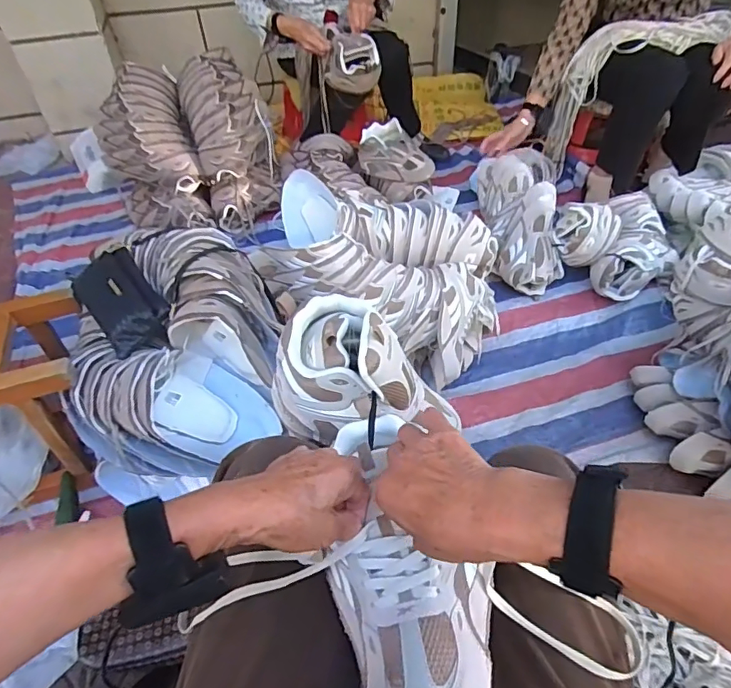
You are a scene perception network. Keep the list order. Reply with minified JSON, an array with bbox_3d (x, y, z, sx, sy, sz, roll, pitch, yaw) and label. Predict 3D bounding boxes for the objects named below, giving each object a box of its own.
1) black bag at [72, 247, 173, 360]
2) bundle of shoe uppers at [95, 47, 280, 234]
[{"bbox_3d":[-0.435,-0.077,0.888,0.115,0.090,0.207,-32,51,-25],"label":"black bag"},{"bbox_3d":[-0.514,-0.584,1.478,0.449,0.383,0.370,-14,46,-10],"label":"bundle of shoe uppers"}]

